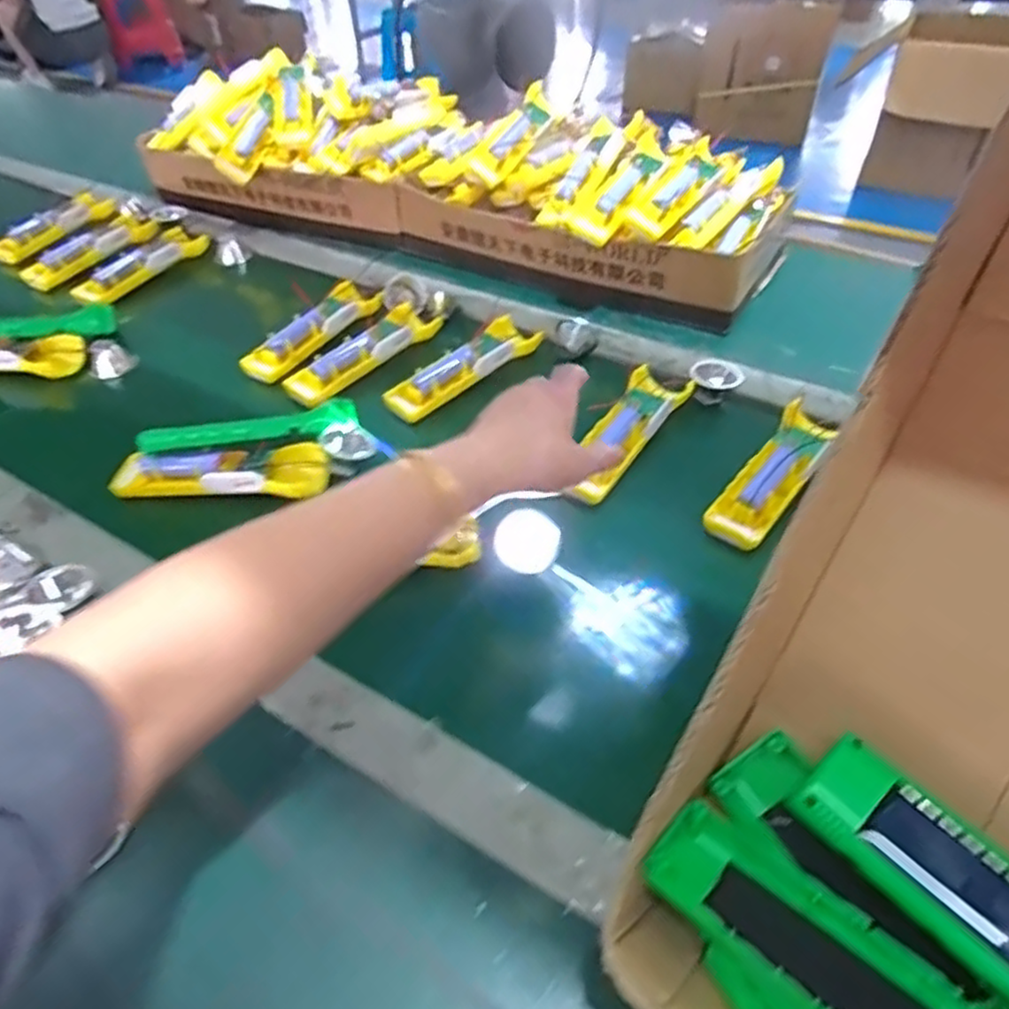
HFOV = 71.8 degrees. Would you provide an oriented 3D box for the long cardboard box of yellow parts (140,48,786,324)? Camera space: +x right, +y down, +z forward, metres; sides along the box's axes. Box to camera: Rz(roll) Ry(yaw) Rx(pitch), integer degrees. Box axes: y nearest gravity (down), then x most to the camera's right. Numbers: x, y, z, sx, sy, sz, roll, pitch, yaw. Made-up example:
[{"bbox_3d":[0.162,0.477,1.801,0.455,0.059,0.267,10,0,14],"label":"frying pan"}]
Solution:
[{"bbox_3d":[-0.086,-0.398,0.832,0.781,0.119,0.178,20,49,18],"label":"long cardboard box of yellow parts"}]

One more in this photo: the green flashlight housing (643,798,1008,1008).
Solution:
[{"bbox_3d":[0.134,0.181,0.263,0.166,0.026,0.050,33,54,27],"label":"green flashlight housing"}]

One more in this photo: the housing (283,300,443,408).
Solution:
[{"bbox_3d":[-0.140,-0.154,0.682,0.050,0.032,0.166,33,54,27],"label":"housing"}]

